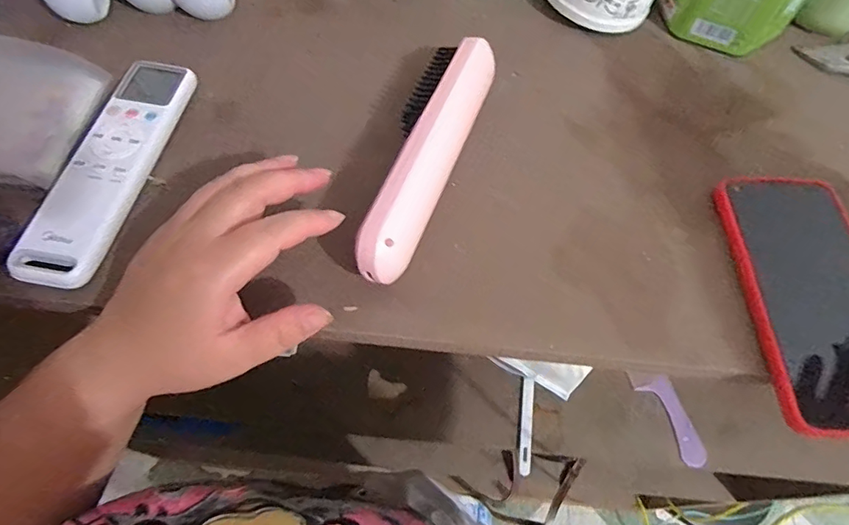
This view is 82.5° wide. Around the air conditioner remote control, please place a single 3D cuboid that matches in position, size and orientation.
[{"bbox_3d":[-0.201,-0.064,0.310,0.045,0.016,0.169,10,61,2],"label":"air conditioner remote control"}]

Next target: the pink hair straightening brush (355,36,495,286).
[{"bbox_3d":[0.003,-0.072,0.304,0.042,0.035,0.184,16,62,6],"label":"pink hair straightening brush"}]

